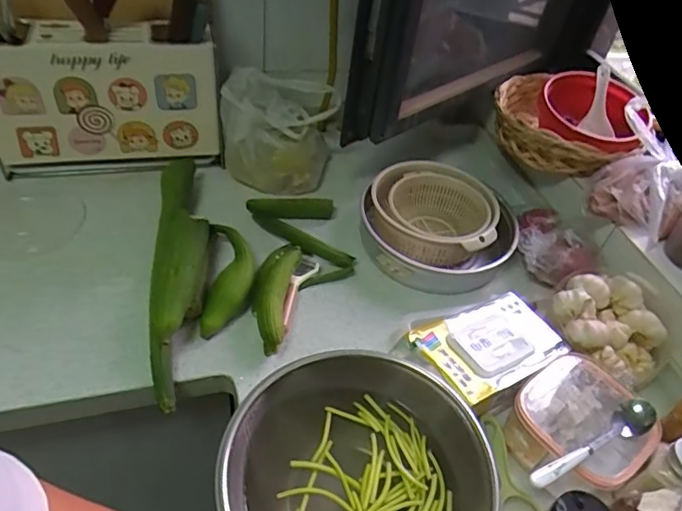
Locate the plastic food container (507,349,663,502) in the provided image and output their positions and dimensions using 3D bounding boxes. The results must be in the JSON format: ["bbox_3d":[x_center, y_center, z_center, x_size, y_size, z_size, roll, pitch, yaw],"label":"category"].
[{"bbox_3d":[0.281,0.203,0.614,0.143,0.083,0.138,-26,54,-28],"label":"plastic food container"}]

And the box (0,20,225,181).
[{"bbox_3d":[-0.390,-0.240,0.860,0.362,0.247,0.087,-6,47,-15],"label":"box"}]

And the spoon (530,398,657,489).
[{"bbox_3d":[0.266,0.202,0.548,0.171,0.030,0.033,-19,52,-25],"label":"spoon"}]

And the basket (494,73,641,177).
[{"bbox_3d":[0.390,-0.223,0.925,0.248,0.081,0.210,34,50,23],"label":"basket"}]

